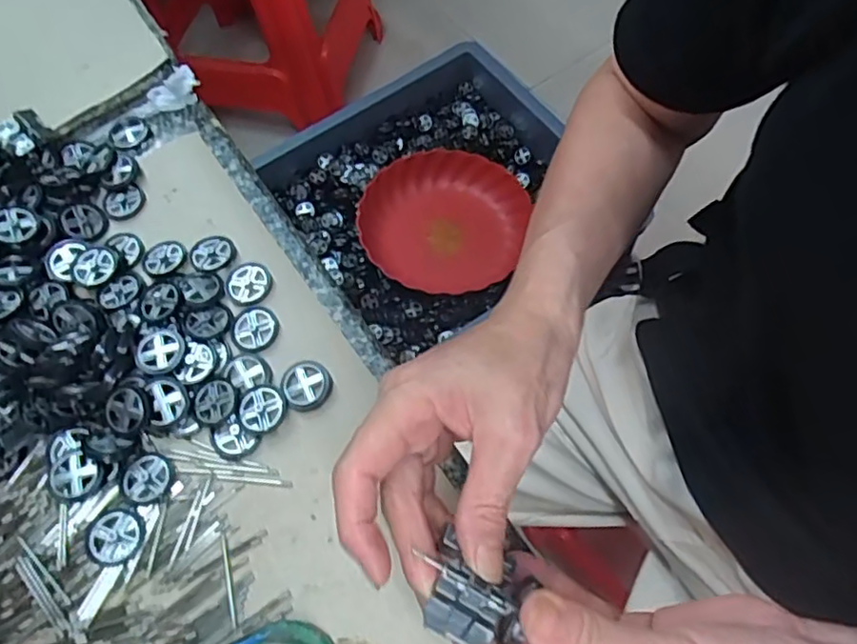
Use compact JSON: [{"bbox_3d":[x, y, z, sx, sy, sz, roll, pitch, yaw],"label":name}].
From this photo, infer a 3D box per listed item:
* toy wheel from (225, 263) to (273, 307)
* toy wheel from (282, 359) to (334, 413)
[{"bbox_3d":[-0.107,-0.023,0.381,0.027,0.004,0.028,1,61,-1],"label":"toy wheel"},{"bbox_3d":[-0.066,0.034,0.348,0.027,0.008,0.027,1,61,-1],"label":"toy wheel"}]

